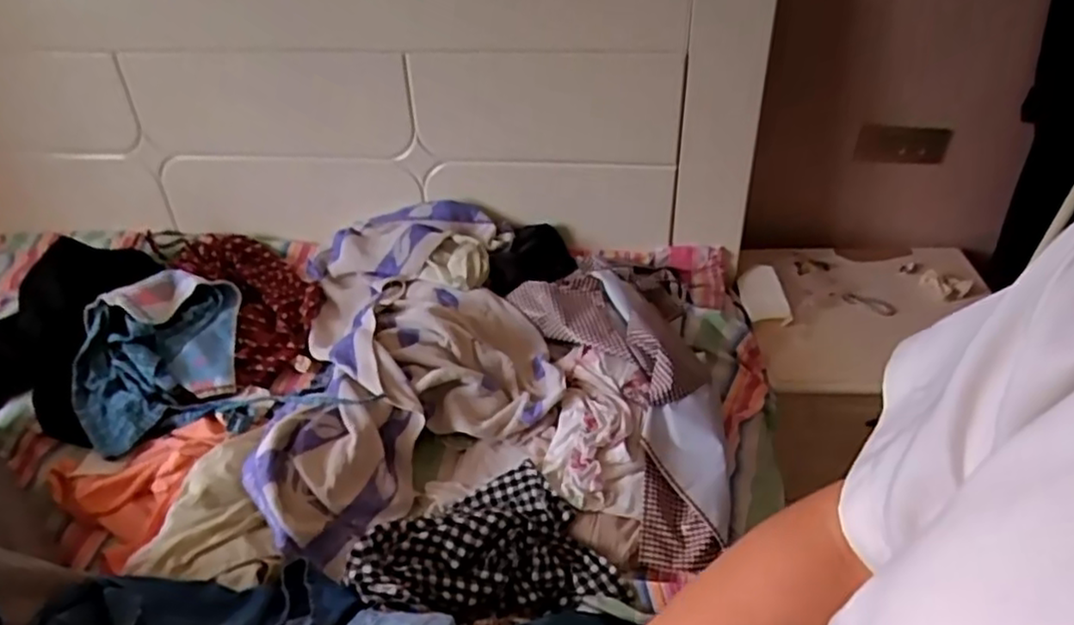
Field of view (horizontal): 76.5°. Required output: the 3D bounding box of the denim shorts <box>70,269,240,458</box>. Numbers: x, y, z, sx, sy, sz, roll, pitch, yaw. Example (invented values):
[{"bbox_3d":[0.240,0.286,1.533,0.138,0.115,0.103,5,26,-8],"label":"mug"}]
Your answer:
[{"bbox_3d":[-0.639,0.061,1.128,0.247,0.091,0.323,-10,40,-8],"label":"denim shorts"}]

